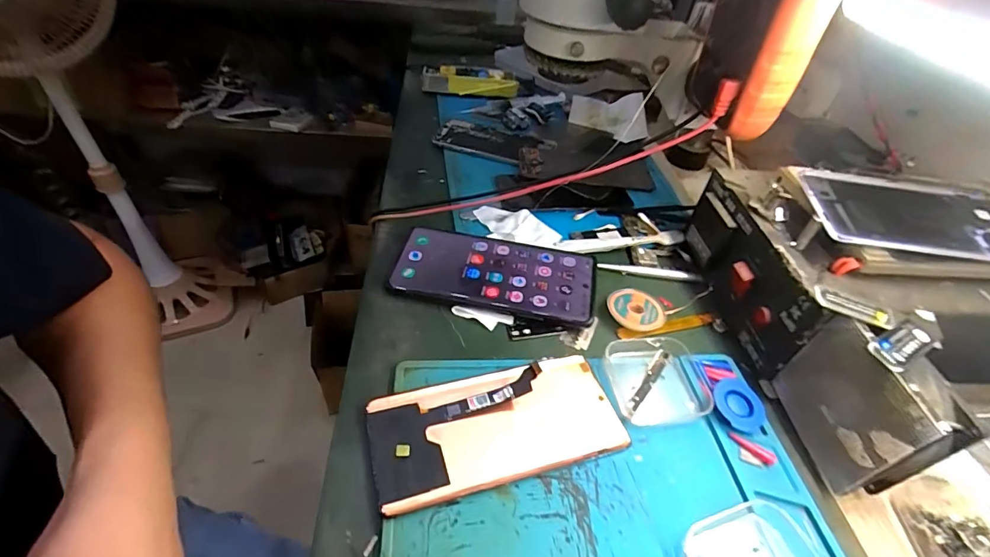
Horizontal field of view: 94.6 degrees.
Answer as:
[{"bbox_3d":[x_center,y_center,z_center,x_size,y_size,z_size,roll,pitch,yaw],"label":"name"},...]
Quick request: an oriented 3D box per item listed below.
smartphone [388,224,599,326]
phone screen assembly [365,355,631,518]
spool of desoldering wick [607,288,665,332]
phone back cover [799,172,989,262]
[{"bbox_3d":[0.000,-0.004,0.374,0.162,0.015,0.072,11,43,3],"label":"smartphone"},{"bbox_3d":[0.003,0.087,0.281,0.152,0.014,0.070,-9,48,-17],"label":"phone screen assembly"},{"bbox_3d":[0.112,0.025,0.363,0.044,0.009,0.041,4,43,-4],"label":"spool of desoldering wick"},{"bbox_3d":[0.292,-0.040,0.310,0.157,0.006,0.071,4,51,-4],"label":"phone back cover"}]

